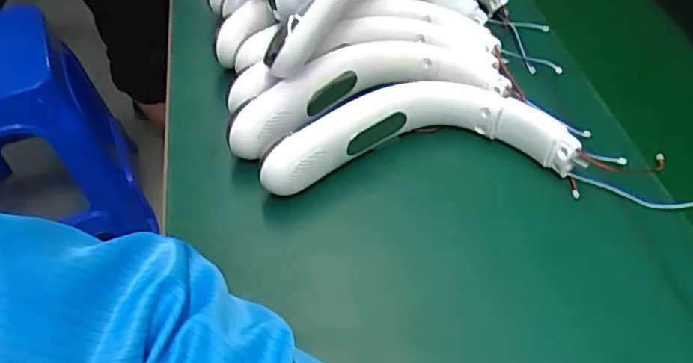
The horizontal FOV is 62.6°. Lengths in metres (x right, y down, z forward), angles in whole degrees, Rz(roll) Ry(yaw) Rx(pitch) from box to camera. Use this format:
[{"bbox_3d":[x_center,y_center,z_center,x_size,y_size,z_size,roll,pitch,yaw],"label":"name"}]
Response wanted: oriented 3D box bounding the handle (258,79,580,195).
[{"bbox_3d":[0.054,-0.036,0.460,0.243,0.056,0.079,-5,50,-1],"label":"handle"}]

